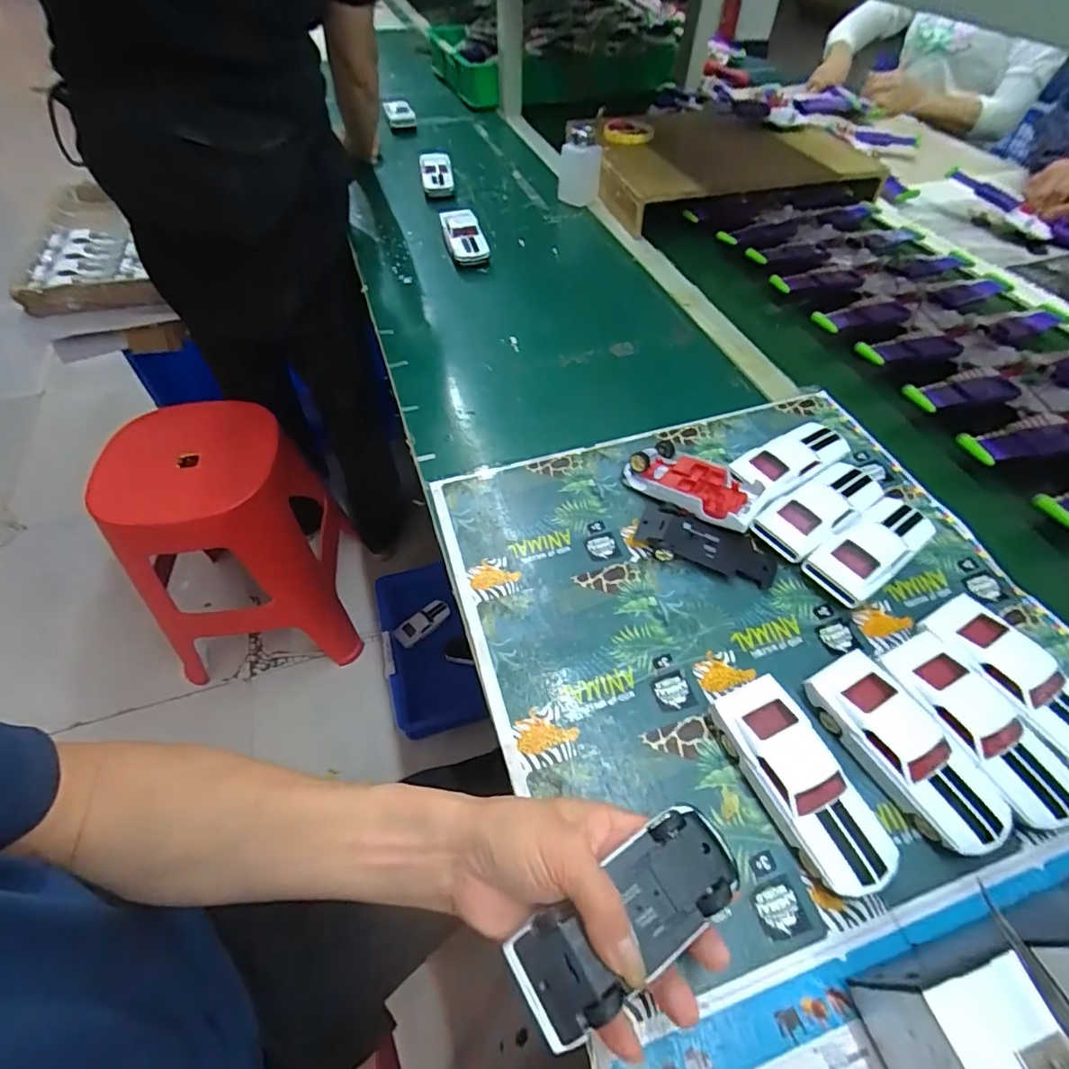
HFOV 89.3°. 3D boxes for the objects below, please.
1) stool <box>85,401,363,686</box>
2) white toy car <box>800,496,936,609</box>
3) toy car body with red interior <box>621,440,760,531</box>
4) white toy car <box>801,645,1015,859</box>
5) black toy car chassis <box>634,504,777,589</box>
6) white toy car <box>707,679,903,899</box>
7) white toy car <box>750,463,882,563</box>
[{"bbox_3d":[-0.590,0.024,1.103,0.334,0.498,0.336,-9,53,-8],"label":"stool"},{"bbox_3d":[0.288,0.012,0.461,0.127,0.030,0.050,-30,58,-21],"label":"white toy car"},{"bbox_3d":[0.148,-0.045,0.506,0.122,0.031,0.059,38,61,25],"label":"toy car body with red interior"},{"bbox_3d":[0.246,0.143,0.362,0.053,0.033,0.128,-25,57,-19],"label":"white toy car"},{"bbox_3d":[0.151,0.009,0.475,0.118,0.018,0.050,18,54,12],"label":"black toy car chassis"},{"bbox_3d":[0.171,0.160,0.350,0.052,0.034,0.125,-21,56,-16],"label":"white toy car"},{"bbox_3d":[0.258,-0.022,0.486,0.135,0.028,0.052,-28,58,-21],"label":"white toy car"}]

